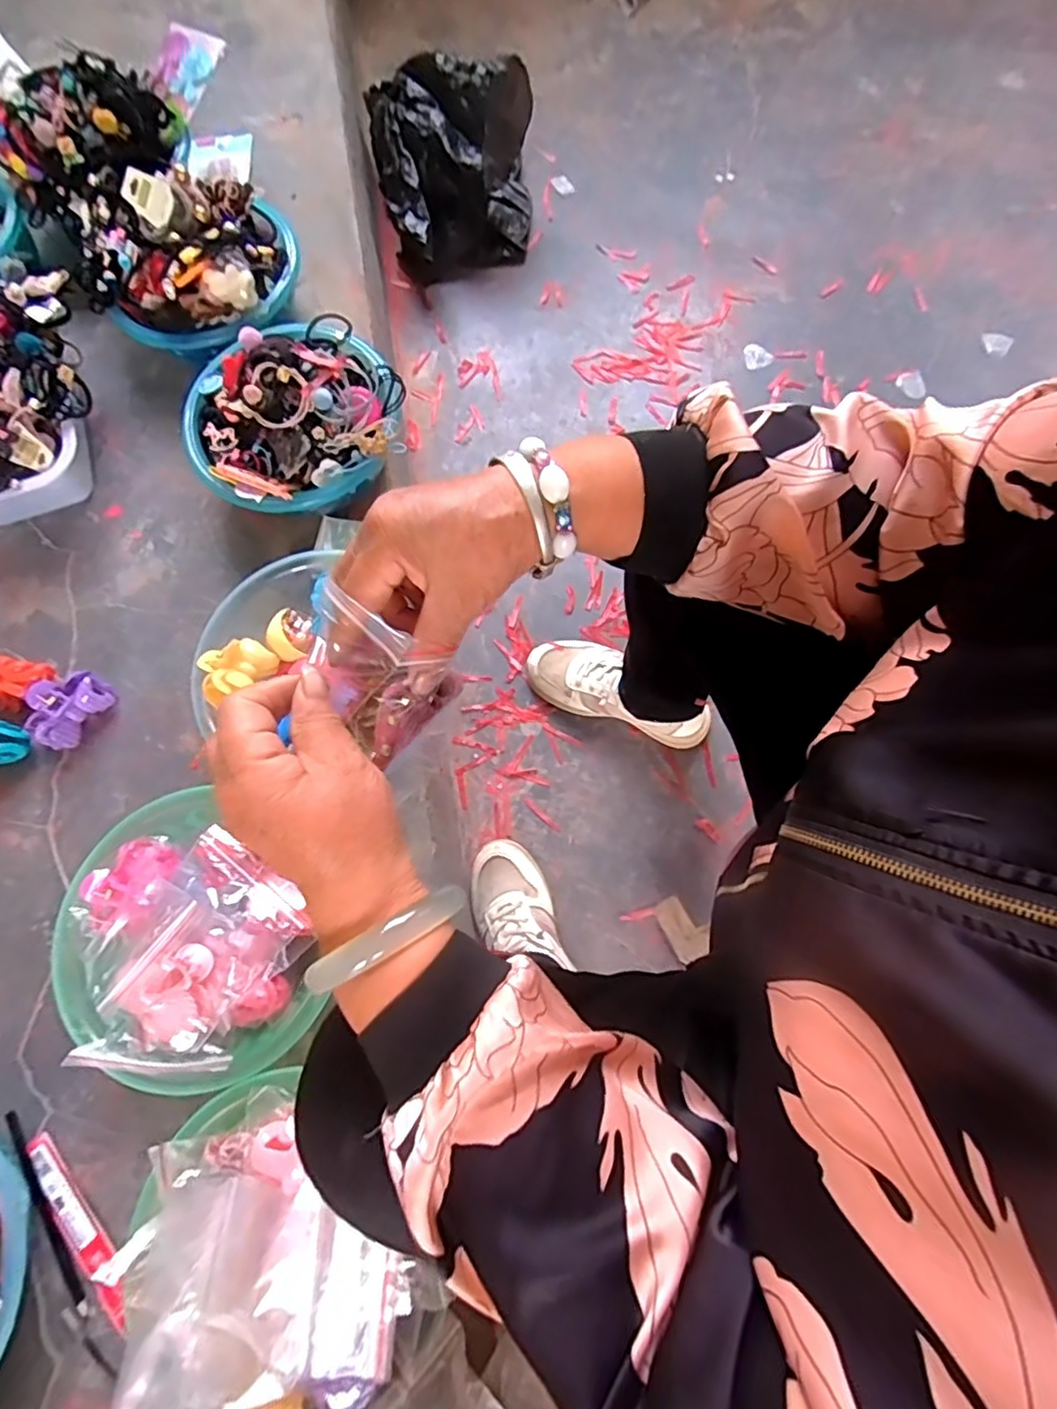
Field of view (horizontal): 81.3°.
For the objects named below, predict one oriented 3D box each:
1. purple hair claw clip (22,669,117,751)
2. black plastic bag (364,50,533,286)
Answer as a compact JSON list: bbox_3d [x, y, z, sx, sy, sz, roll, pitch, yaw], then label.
[{"bbox_3d":[-0.465,0.004,0.620,0.046,0.053,0.081,27,77,8],"label":"purple hair claw clip"},{"bbox_3d":[-0.130,-0.866,1.004,0.268,0.189,0.282,-3,75,1],"label":"black plastic bag"}]

